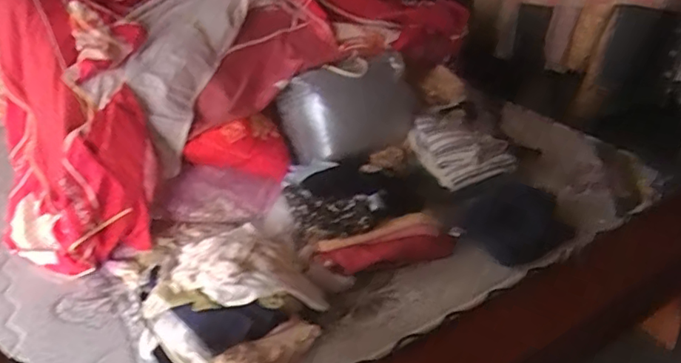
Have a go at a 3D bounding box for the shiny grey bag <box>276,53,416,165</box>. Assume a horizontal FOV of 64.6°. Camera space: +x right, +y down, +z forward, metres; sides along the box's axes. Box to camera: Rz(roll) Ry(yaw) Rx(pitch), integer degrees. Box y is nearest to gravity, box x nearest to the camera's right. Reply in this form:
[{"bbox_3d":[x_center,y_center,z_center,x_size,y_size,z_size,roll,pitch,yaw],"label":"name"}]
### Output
[{"bbox_3d":[0.022,-0.195,1.506,0.381,0.240,0.182,-5,34,-1],"label":"shiny grey bag"}]

